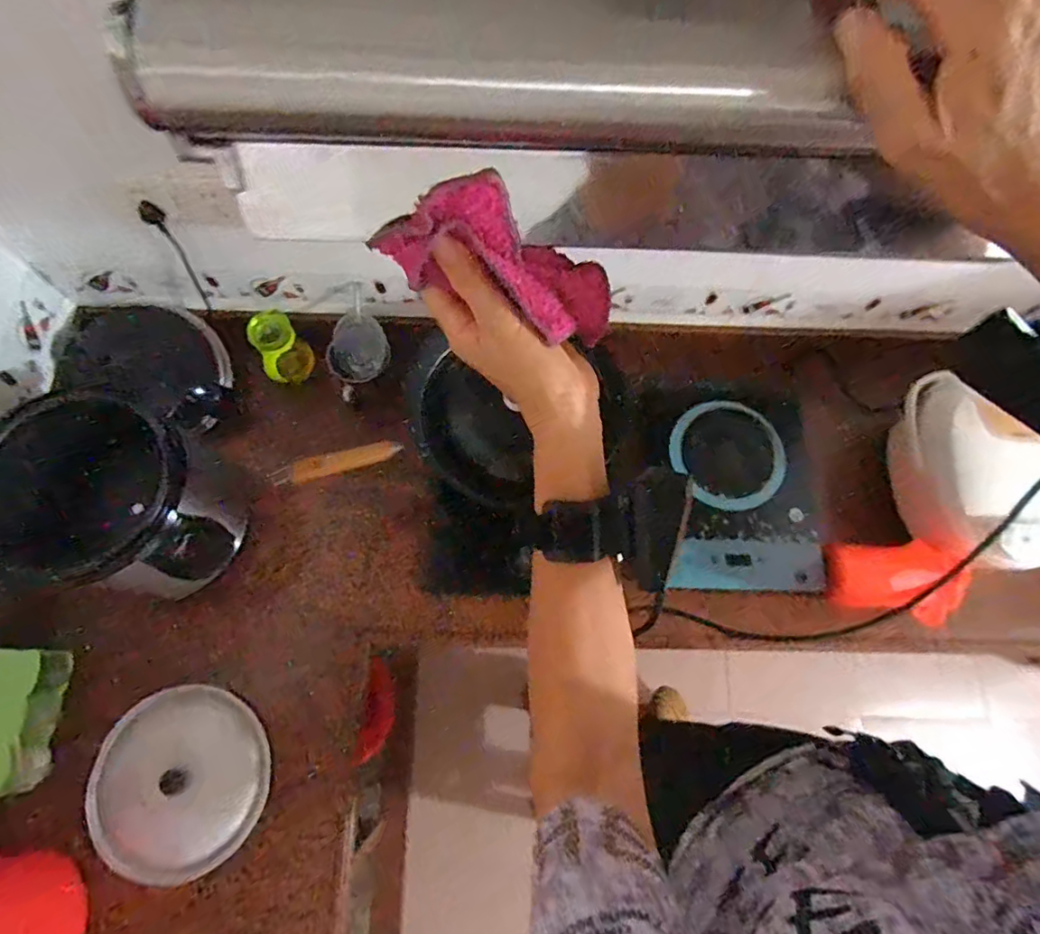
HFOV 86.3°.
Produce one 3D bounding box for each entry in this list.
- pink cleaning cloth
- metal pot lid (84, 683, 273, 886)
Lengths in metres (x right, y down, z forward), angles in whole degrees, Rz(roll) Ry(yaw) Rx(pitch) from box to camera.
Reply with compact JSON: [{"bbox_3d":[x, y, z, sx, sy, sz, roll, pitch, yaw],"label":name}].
[{"bbox_3d":[-0.007,-0.114,0.321,0.142,0.052,0.061,21,70,-19],"label":"pink cleaning cloth"},{"bbox_3d":[-0.525,0.482,0.860,0.250,0.037,0.255,4,71,-13],"label":"metal pot lid"}]

